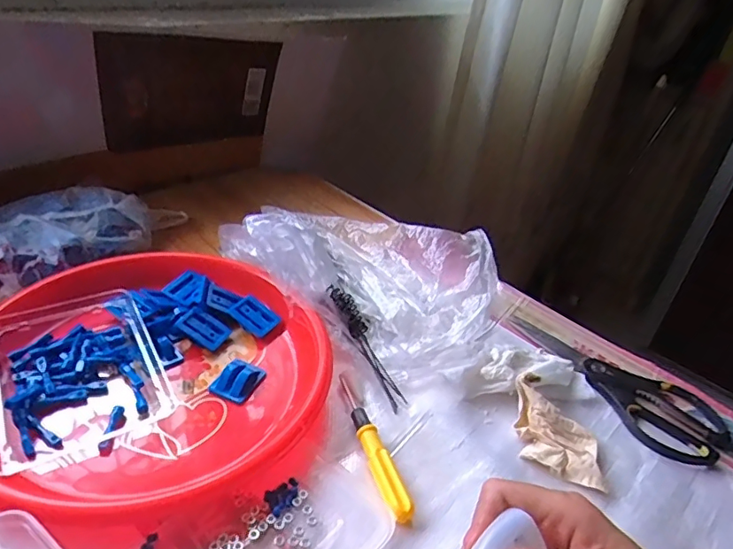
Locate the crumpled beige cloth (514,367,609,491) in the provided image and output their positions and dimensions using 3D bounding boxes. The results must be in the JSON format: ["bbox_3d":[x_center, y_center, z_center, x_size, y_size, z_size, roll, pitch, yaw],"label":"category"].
[{"bbox_3d":[0.163,0.132,0.453,0.066,0.029,0.090,10,34,4],"label":"crumpled beige cloth"}]

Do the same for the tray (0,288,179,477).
[{"bbox_3d":[-0.240,0.081,0.443,0.128,0.033,0.151,-18,42,-34],"label":"tray"}]

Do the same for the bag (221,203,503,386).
[{"bbox_3d":[-0.013,-0.010,0.560,0.280,0.106,0.169,23,36,22],"label":"bag"}]

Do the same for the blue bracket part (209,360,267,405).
[{"bbox_3d":[-0.112,0.091,0.469,0.033,0.014,0.043,22,36,20],"label":"blue bracket part"}]

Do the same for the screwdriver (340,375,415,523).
[{"bbox_3d":[0.003,0.134,0.432,0.020,0.016,0.141,-8,37,-22],"label":"screwdriver"}]

